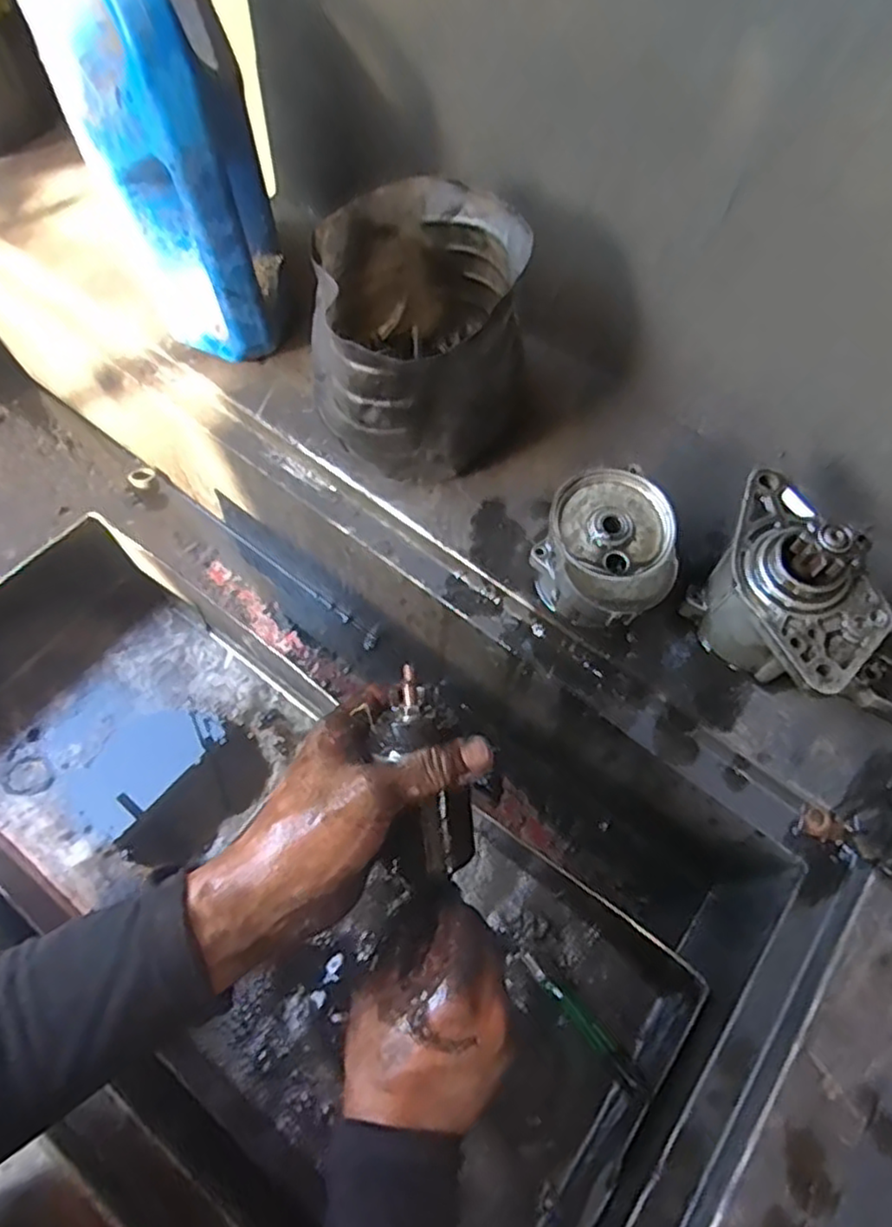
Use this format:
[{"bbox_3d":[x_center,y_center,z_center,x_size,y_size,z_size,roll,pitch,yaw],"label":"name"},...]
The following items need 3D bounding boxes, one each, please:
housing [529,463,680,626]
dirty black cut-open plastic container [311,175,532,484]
[{"bbox_3d":[0.119,-0.037,0.524,0.099,0.083,0.109,-31,69,-16],"label":"housing"},{"bbox_3d":[-0.021,-0.213,0.544,0.157,0.150,0.167,-3,64,-4],"label":"dirty black cut-open plastic container"}]

